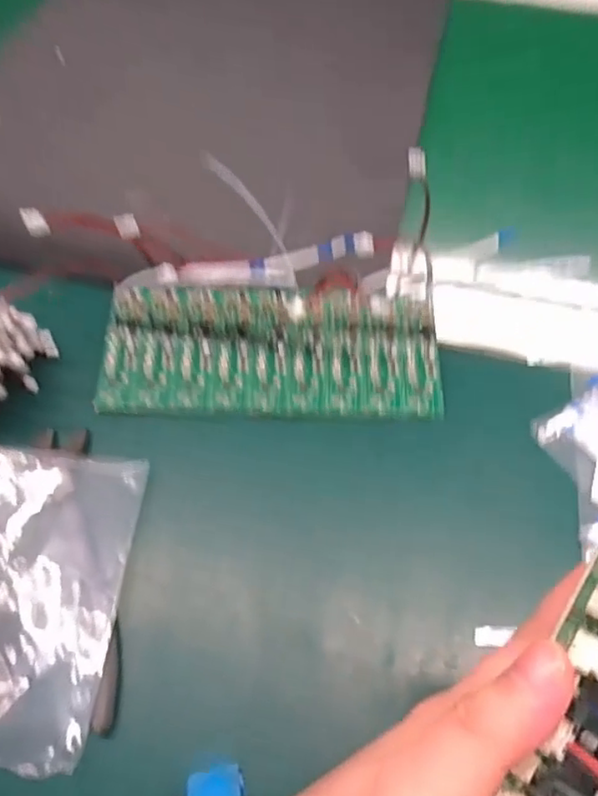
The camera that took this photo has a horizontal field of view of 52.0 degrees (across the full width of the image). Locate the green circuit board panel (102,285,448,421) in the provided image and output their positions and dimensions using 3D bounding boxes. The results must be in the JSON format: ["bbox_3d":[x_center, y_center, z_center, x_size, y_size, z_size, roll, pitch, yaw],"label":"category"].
[{"bbox_3d":[-0.016,-0.030,0.357,0.190,0.015,0.077,1,57,0],"label":"green circuit board panel"}]

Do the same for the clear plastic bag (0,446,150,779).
[{"bbox_3d":[-0.124,0.090,0.288,0.080,0.014,0.139,4,57,2],"label":"clear plastic bag"}]

